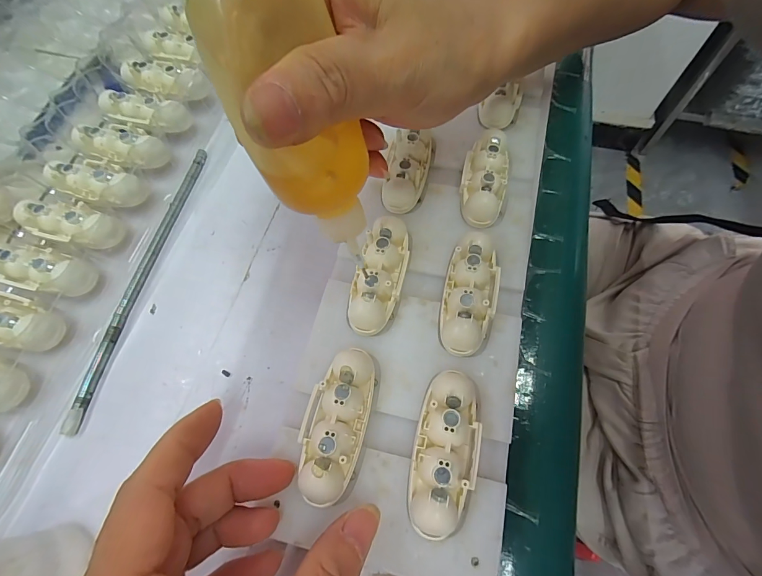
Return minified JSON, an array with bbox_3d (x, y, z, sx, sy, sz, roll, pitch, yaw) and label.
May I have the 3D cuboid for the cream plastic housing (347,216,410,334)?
[{"bbox_3d":[0.000,-0.008,0.187,0.023,0.014,0.061,14,69,7],"label":"cream plastic housing"}]

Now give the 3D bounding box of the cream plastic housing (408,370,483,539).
[{"bbox_3d":[0.027,0.065,0.154,0.025,0.019,0.061,13,69,7],"label":"cream plastic housing"}]

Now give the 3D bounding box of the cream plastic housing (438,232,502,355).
[{"bbox_3d":[0.044,0.003,0.181,0.025,0.015,0.058,13,69,7],"label":"cream plastic housing"}]

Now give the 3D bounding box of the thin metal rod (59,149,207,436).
[{"bbox_3d":[-0.139,-0.013,0.218,0.008,0.008,0.182,8,66,6],"label":"thin metal rod"}]

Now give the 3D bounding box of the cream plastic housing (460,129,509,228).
[{"bbox_3d":[0.058,-0.062,0.210,0.023,0.017,0.058,14,67,8],"label":"cream plastic housing"}]

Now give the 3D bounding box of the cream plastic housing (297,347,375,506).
[{"bbox_3d":[-0.020,0.056,0.160,0.026,0.019,0.061,11,69,7],"label":"cream plastic housing"}]

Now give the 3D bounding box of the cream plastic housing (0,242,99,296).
[{"bbox_3d":[-0.191,-0.011,0.209,0.056,0.016,0.023,10,66,7],"label":"cream plastic housing"}]

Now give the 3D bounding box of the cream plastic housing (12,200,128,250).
[{"bbox_3d":[-0.184,-0.038,0.220,0.058,0.016,0.022,14,67,8],"label":"cream plastic housing"}]

